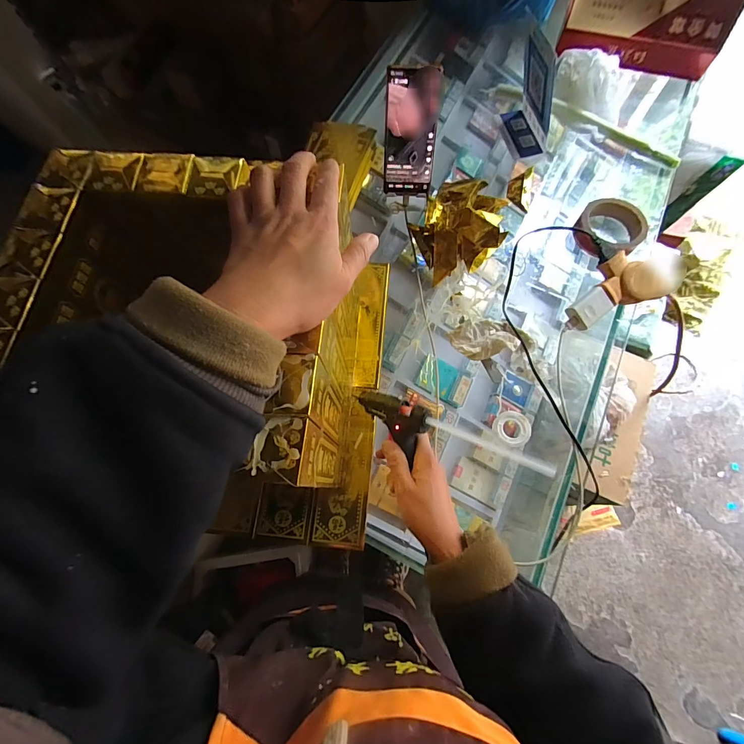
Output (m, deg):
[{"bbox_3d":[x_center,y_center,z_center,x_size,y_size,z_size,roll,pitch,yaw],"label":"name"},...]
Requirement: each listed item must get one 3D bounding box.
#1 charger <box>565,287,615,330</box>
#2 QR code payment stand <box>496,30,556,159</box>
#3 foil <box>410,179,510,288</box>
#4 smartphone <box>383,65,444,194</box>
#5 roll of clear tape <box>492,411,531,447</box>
[{"bbox_3d":[0.313,-0.092,0.519,0.064,0.022,0.039,-38,93,1],"label":"charger"},{"bbox_3d":[0.269,-0.466,0.605,0.054,0.157,0.117,-12,71,-2],"label":"QR code payment stand"},{"bbox_3d":[0.142,-0.237,0.571,0.138,0.051,0.196,32,75,12],"label":"foil"},{"bbox_3d":[0.057,-0.348,0.530,0.075,0.157,0.010,4,42,3],"label":"smartphone"},{"bbox_3d":[0.190,0.077,0.488,0.045,0.018,0.048,-1,71,1],"label":"roll of clear tape"}]

